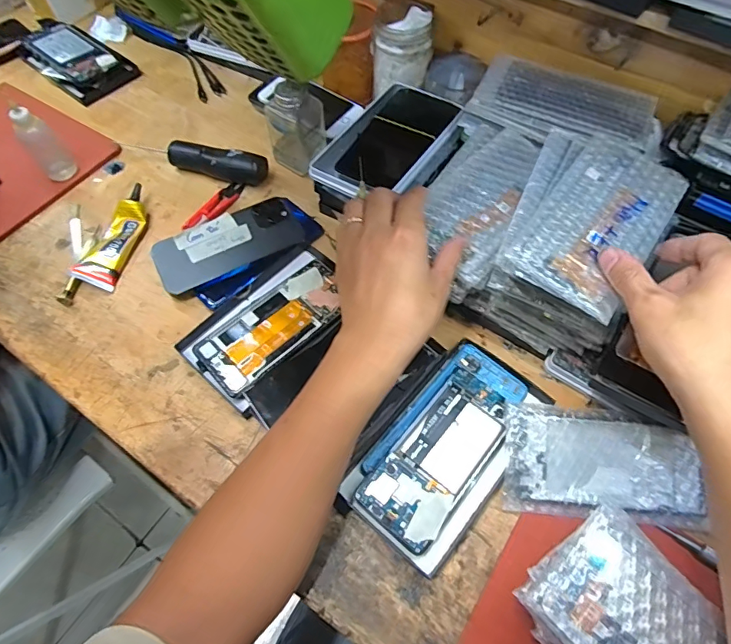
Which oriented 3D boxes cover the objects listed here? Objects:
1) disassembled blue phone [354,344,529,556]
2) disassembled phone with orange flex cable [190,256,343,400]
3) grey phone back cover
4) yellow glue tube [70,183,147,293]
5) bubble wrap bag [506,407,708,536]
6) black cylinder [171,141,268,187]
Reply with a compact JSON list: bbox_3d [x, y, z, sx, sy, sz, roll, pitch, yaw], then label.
[{"bbox_3d":[0.071,0.103,0.414,0.081,0.018,0.183,36,68,19],"label":"disassembled blue phone"},{"bbox_3d":[-0.090,0.001,0.472,0.159,0.004,0.077,-41,68,-19],"label":"disassembled phone with orange flex cable"},{"bbox_3d":[-0.153,-0.088,0.521,0.159,0.013,0.077,-25,64,-12],"label":"grey phone back cover"},{"bbox_3d":[-0.284,-0.101,0.533,0.040,0.021,0.134,11,62,7],"label":"yellow glue tube"},{"bbox_3d":[0.201,0.120,0.391,0.161,0.015,0.086,5,81,4],"label":"bubble wrap bag"},{"bbox_3d":[-0.186,-0.199,0.580,0.125,0.033,0.029,10,62,6],"label":"black cylinder"}]

